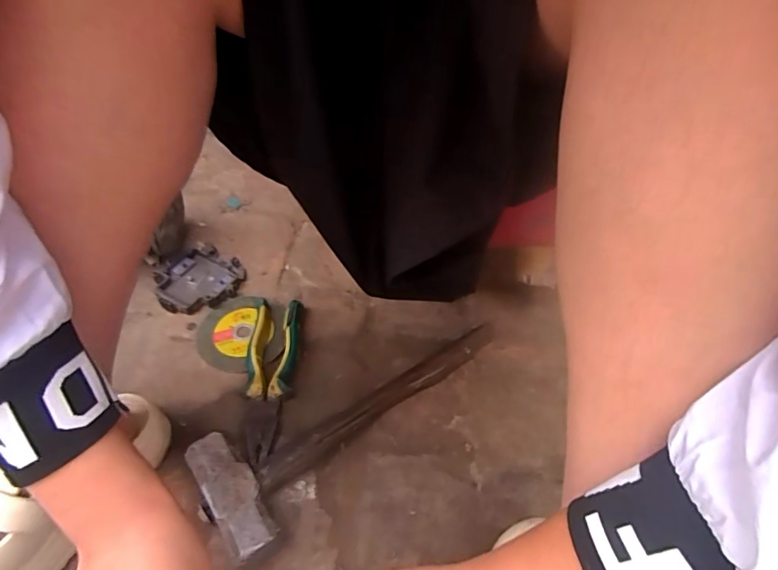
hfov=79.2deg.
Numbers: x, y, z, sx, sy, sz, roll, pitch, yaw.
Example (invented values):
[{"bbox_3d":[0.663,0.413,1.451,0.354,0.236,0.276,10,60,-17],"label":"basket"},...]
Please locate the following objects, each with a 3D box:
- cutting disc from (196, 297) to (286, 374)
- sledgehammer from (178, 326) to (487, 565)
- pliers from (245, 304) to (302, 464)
[{"bbox_3d":[-0.167,0.053,0.538,0.094,0.010,0.098,3,53,-3],"label":"cutting disc"},{"bbox_3d":[-0.031,0.108,0.457,0.320,0.056,0.099,-34,54,-30],"label":"sledgehammer"},{"bbox_3d":[-0.123,0.090,0.491,0.050,0.020,0.184,-2,45,-3],"label":"pliers"}]

